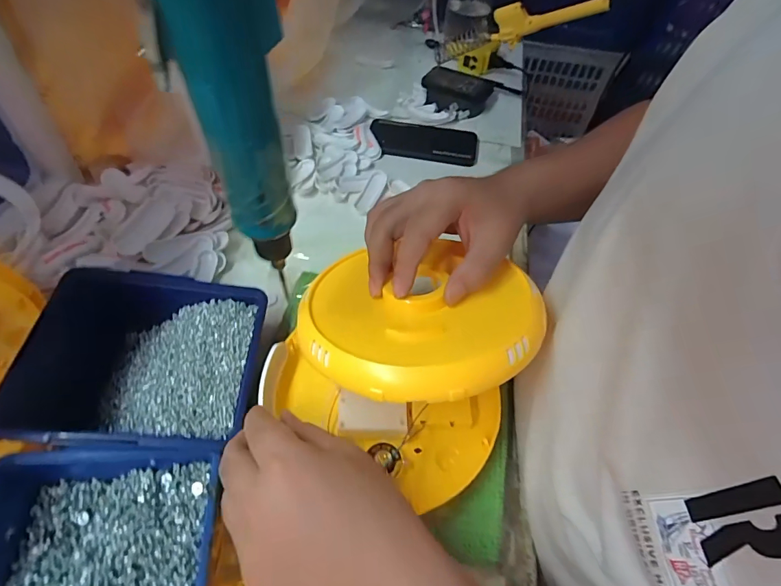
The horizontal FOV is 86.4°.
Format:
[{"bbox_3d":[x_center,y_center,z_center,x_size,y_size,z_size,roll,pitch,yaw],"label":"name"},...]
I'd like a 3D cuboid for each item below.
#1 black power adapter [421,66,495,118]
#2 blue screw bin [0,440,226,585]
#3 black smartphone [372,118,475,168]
[{"bbox_3d":[0.107,-0.324,0.671,0.108,0.032,0.081,13,54,5],"label":"black power adapter"},{"bbox_3d":[-0.195,0.170,0.273,0.152,0.057,0.122,-3,54,-7],"label":"blue screw bin"},{"bbox_3d":[0.049,-0.224,0.607,0.154,0.006,0.086,10,54,3],"label":"black smartphone"}]

